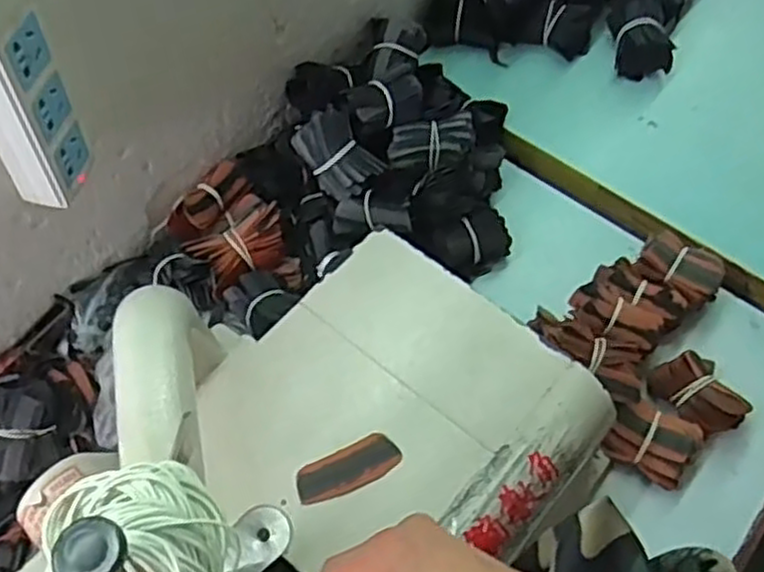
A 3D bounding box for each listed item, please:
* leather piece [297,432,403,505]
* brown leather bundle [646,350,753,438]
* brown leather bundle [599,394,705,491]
[{"bbox_3d":[-0.022,0.117,0.486,0.067,0.004,0.028,-23,63,-13],"label":"leather piece"},{"bbox_3d":[0.268,0.091,0.639,0.060,0.036,0.072,-24,63,-13],"label":"brown leather bundle"},{"bbox_3d":[0.218,0.124,0.617,0.072,0.042,0.053,27,64,15],"label":"brown leather bundle"}]

